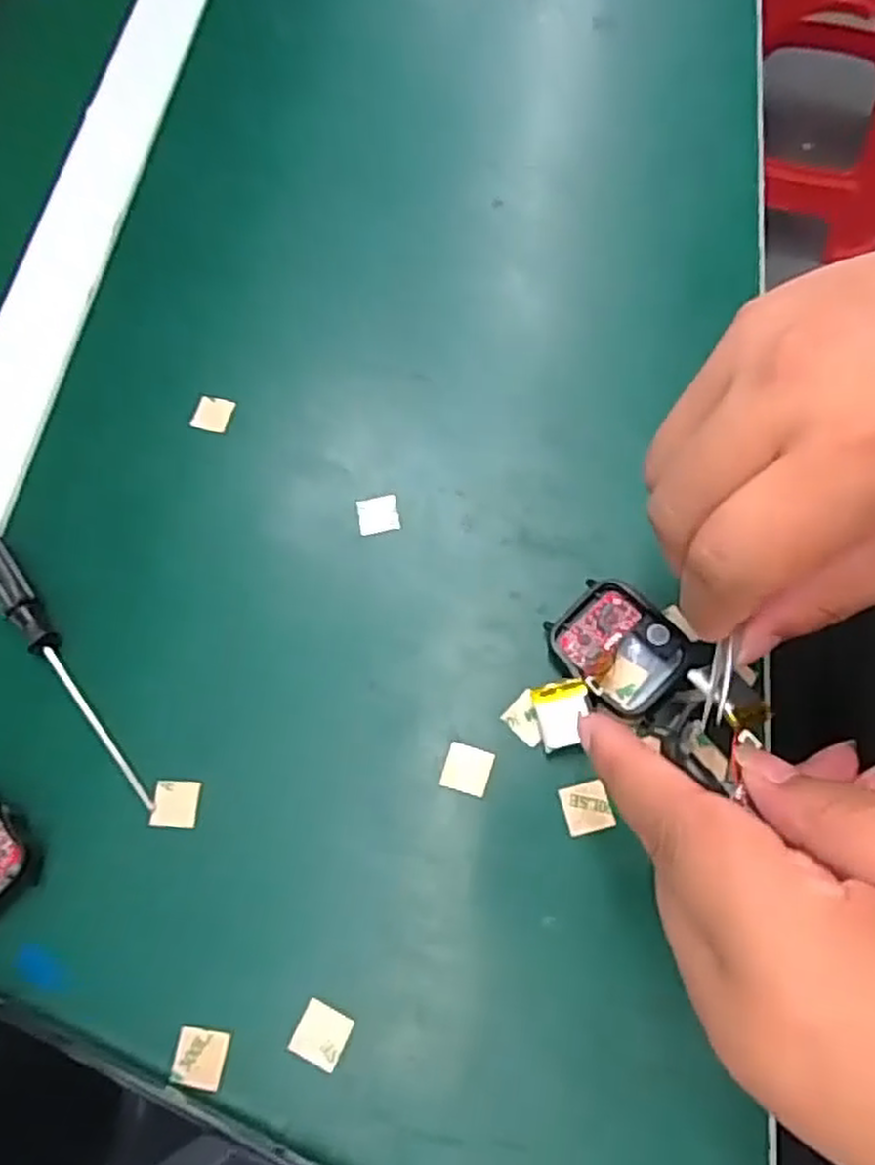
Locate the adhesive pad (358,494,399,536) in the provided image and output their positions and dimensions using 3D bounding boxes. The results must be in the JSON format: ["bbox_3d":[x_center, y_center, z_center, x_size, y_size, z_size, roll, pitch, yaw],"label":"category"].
[{"bbox_3d":[-0.023,-0.027,0.305,0.016,0.004,0.016,-10,66,-1],"label":"adhesive pad"}]

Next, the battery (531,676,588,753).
[{"bbox_3d":[0.042,0.044,0.260,0.019,0.005,0.021,-17,71,17],"label":"battery"}]

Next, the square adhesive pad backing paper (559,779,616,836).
[{"bbox_3d":[0.050,0.075,0.257,0.015,0.004,0.016,-14,68,-3],"label":"square adhesive pad backing paper"}]

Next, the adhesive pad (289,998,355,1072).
[{"bbox_3d":[-0.036,0.138,0.236,0.016,0.004,0.015,22,71,11],"label":"adhesive pad"}]

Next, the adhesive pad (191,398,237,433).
[{"bbox_3d":[-0.095,-0.072,0.326,0.015,0.004,0.015,15,70,8],"label":"adhesive pad"}]

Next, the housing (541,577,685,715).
[{"bbox_3d":[0.063,0.023,0.272,0.043,0.010,0.036,40,75,16],"label":"housing"}]

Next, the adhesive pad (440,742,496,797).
[{"bbox_3d":[0.010,0.064,0.264,0.016,0.004,0.015,15,70,9],"label":"adhesive pad"}]

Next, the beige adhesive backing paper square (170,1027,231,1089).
[{"bbox_3d":[-0.073,0.145,0.236,0.015,0.004,0.015,6,69,5],"label":"beige adhesive backing paper square"}]

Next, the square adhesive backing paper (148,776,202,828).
[{"bbox_3d":[-0.091,0.076,0.266,0.016,0.004,0.016,2,68,3],"label":"square adhesive backing paper"}]

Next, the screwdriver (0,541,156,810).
[{"bbox_3d":[-0.141,0.027,0.283,0.012,0.011,0.130,-37,71,-11],"label":"screwdriver"}]

